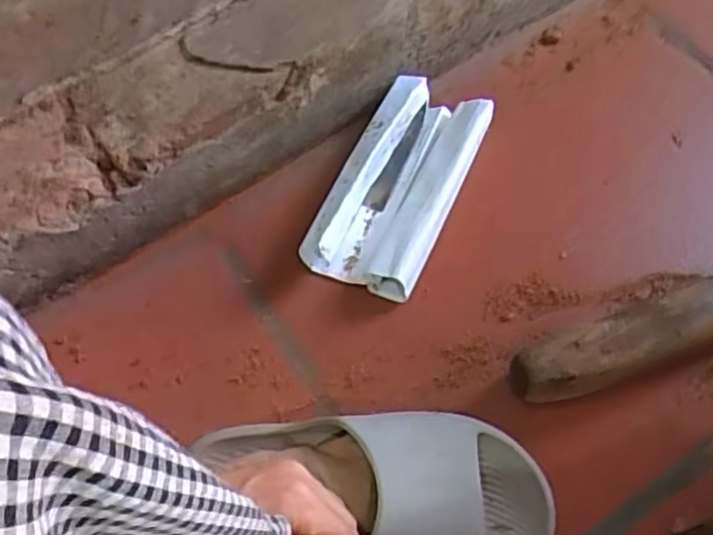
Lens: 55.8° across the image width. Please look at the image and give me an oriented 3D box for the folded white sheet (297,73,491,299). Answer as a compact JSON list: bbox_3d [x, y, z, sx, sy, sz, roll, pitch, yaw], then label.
[{"bbox_3d":[0.041,-0.082,0.591,0.097,0.039,0.215,21,63,12],"label":"folded white sheet"}]

